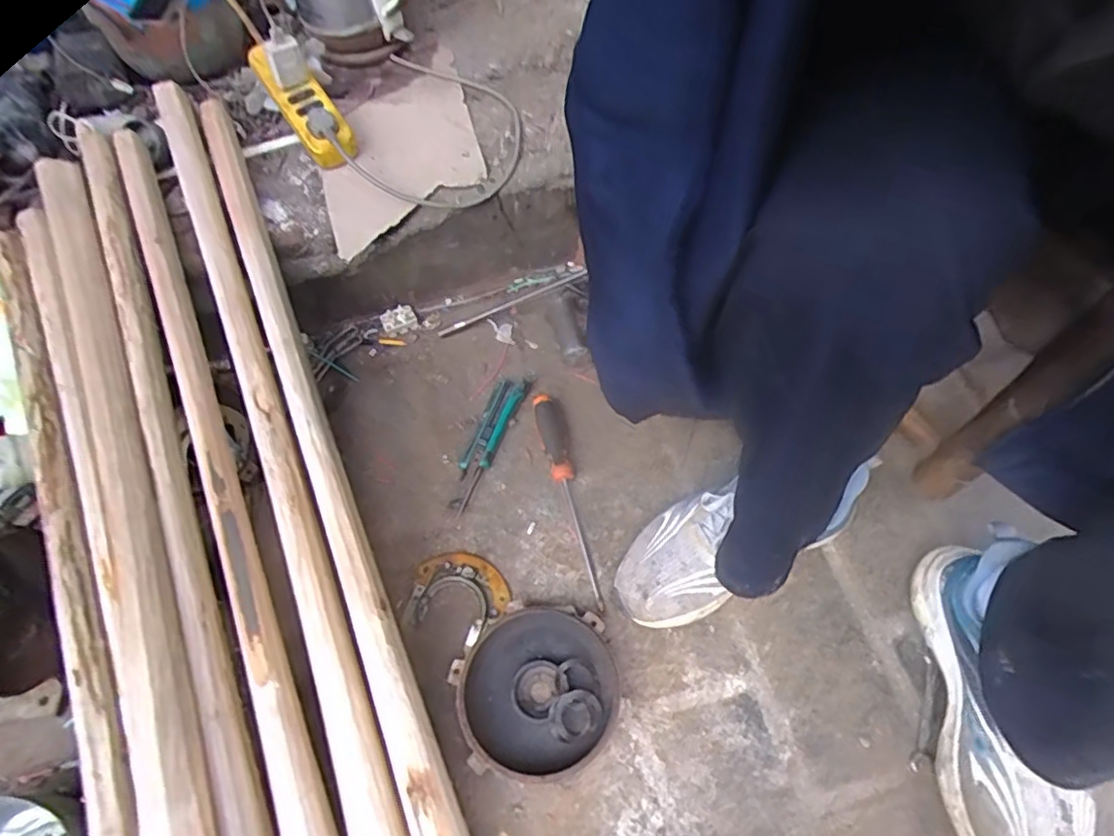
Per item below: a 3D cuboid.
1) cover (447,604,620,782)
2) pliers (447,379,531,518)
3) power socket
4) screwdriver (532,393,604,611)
[{"bbox_3d":[-0.017,0.261,0.596,0.149,0.035,0.148,-15,61,-5],"label":"cover"},{"bbox_3d":[-0.088,0.027,0.742,0.037,0.027,0.180,20,64,15],"label":"pliers"},{"bbox_3d":[-0.311,-0.387,0.766,0.062,0.037,0.189,-37,82,-15],"label":"power socket"},{"bbox_3d":[0.013,0.079,0.693,0.034,0.042,0.253,-13,61,-3],"label":"screwdriver"}]

